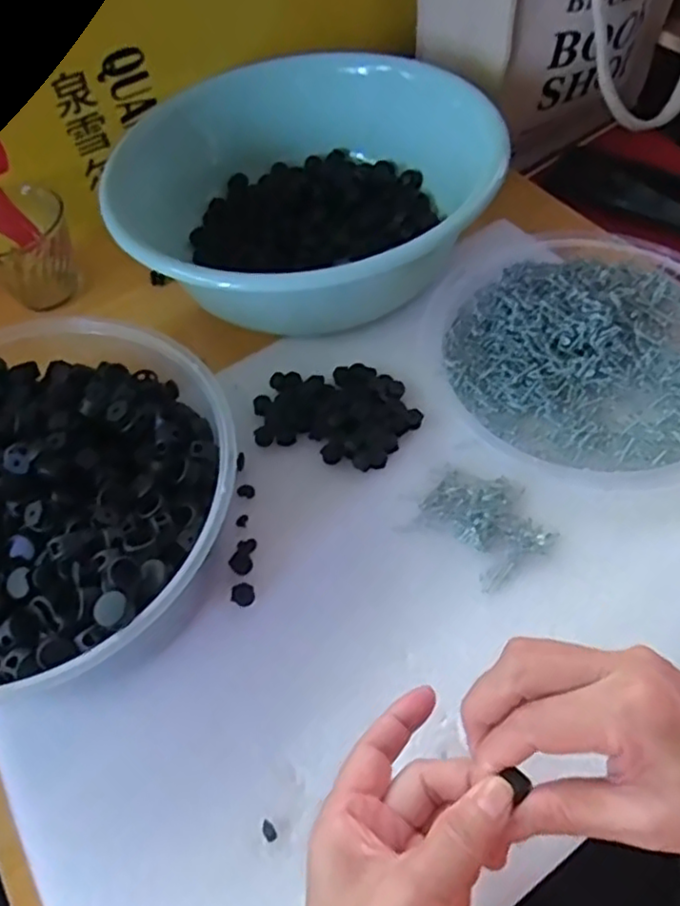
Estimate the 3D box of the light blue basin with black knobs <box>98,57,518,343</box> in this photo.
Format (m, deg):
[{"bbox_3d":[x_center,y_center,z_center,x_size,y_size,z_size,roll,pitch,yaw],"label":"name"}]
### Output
[{"bbox_3d":[-0.034,-0.213,0.565,0.260,0.101,0.296,32,65,22],"label":"light blue basin with black knobs"}]

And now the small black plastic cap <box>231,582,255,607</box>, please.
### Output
[{"bbox_3d":[-0.062,0.090,0.427,0.014,0.006,0.016,-3,58,1],"label":"small black plastic cap"}]

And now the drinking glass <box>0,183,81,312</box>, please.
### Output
[{"bbox_3d":[-0.278,-0.180,0.588,0.086,0.075,0.077,-34,61,-17],"label":"drinking glass"}]

